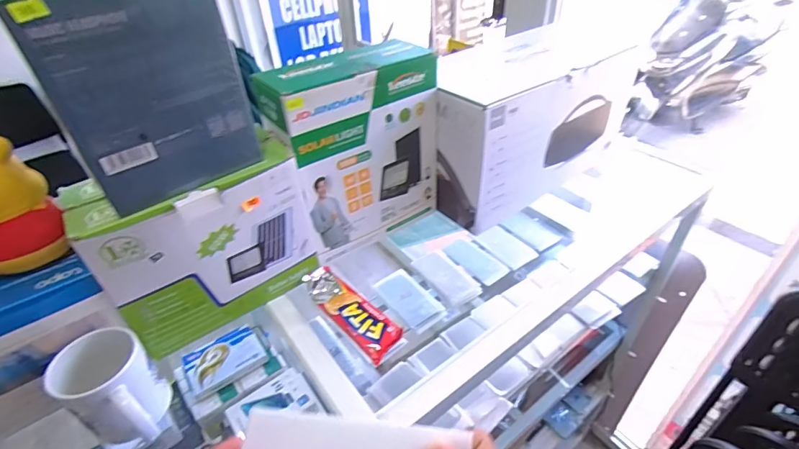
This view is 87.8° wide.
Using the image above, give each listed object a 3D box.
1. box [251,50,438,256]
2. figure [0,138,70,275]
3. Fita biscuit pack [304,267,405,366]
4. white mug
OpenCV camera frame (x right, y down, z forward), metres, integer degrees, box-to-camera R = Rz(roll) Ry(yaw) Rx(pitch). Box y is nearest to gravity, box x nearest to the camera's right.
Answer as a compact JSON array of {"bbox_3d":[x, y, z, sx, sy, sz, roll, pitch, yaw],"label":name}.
[{"bbox_3d":[-0.061,-0.108,0.627,0.239,0.263,0.084,-27,44,-27],"label":"box"},{"bbox_3d":[-0.389,-0.019,0.400,0.071,0.121,0.082,28,47,34],"label":"figure"},{"bbox_3d":[-0.069,0.120,0.574,0.056,0.032,0.181,-29,44,-29],"label":"Fita biscuit pack"},{"bbox_3d":[-0.295,0.173,0.439,0.097,0.095,0.080,16,42,23],"label":"white mug"}]

